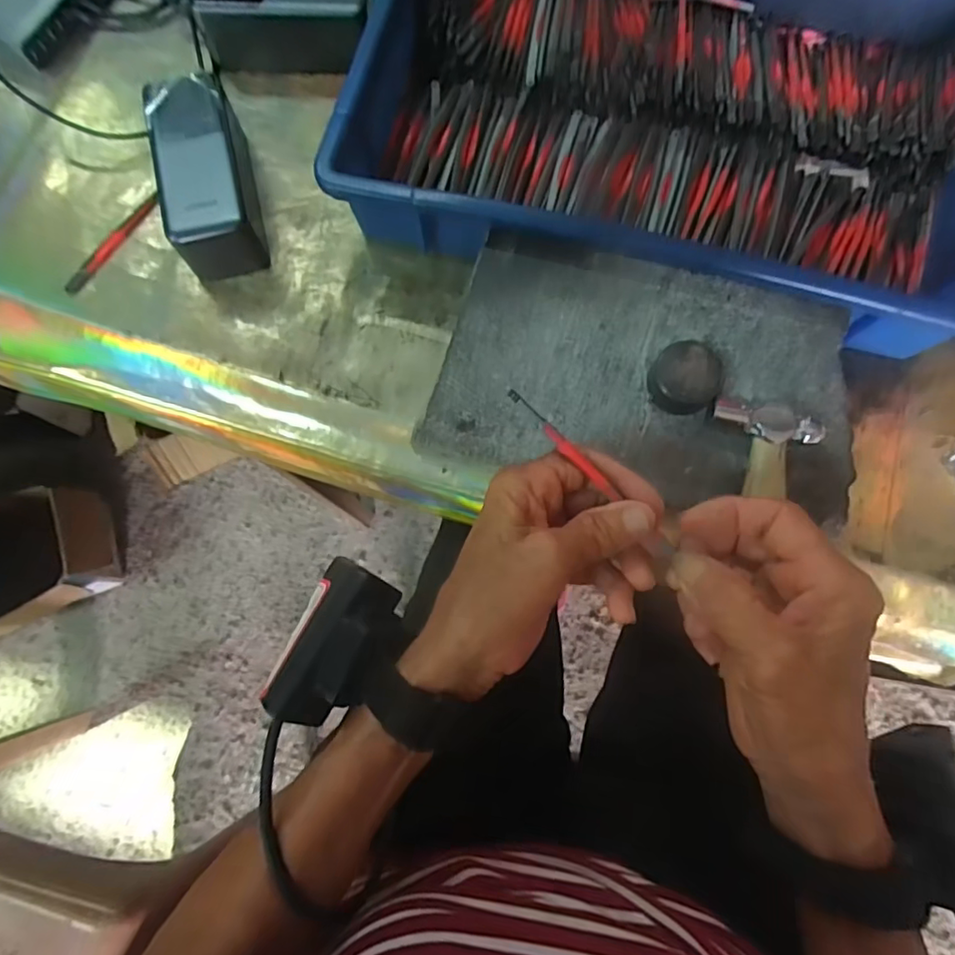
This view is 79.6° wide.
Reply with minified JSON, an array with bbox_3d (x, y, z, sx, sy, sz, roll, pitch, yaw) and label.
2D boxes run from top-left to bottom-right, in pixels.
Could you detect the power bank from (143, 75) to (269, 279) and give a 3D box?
[{"bbox_3d":[-0.188,-0.208,0.401,0.053,0.052,0.121,-14,77,-2],"label":"power bank"}]

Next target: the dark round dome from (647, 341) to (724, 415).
[{"bbox_3d":[0.118,-0.057,0.328,0.036,0.021,0.037,0,77,1],"label":"dark round dome"}]

